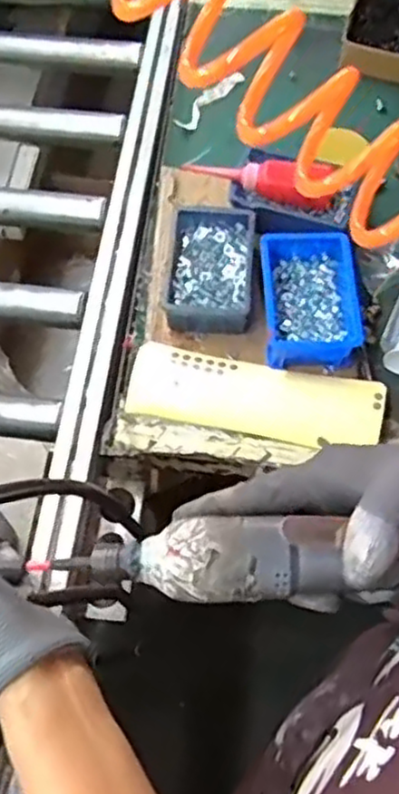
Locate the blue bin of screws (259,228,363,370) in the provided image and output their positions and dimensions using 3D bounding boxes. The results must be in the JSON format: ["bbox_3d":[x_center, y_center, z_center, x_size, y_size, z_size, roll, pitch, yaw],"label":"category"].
[{"bbox_3d":[0.122,-0.108,0.805,0.104,0.054,0.156,-2,63,-2],"label":"blue bin of screws"}]

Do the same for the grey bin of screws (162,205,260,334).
[{"bbox_3d":[0.014,-0.143,0.818,0.099,0.041,0.150,7,63,3],"label":"grey bin of screws"}]

